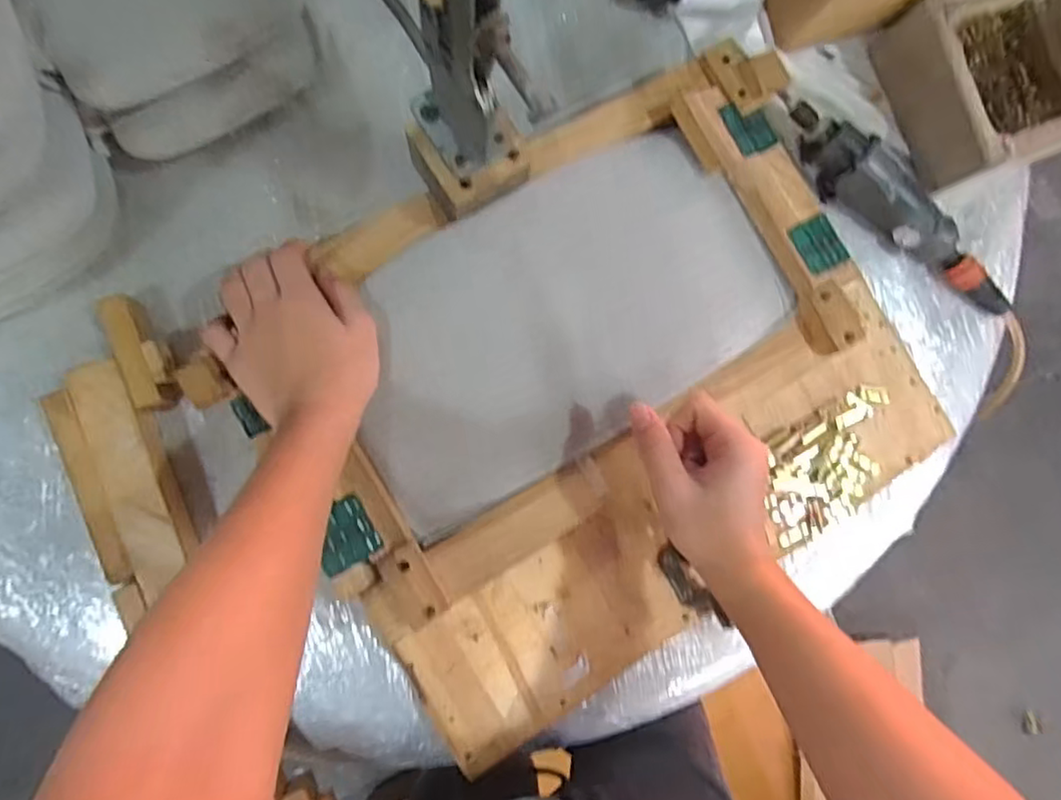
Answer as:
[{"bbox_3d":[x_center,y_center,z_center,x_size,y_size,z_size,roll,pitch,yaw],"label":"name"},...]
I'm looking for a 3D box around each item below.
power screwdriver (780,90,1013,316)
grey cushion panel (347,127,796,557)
[{"bbox_3d":[0.356,-0.187,0.598,0.301,0.044,0.061,38,82,-3],"label":"power screwdriver"},{"bbox_3d":[0.029,-0.066,0.493,0.361,0.044,0.196,-31,90,-8],"label":"grey cushion panel"}]

